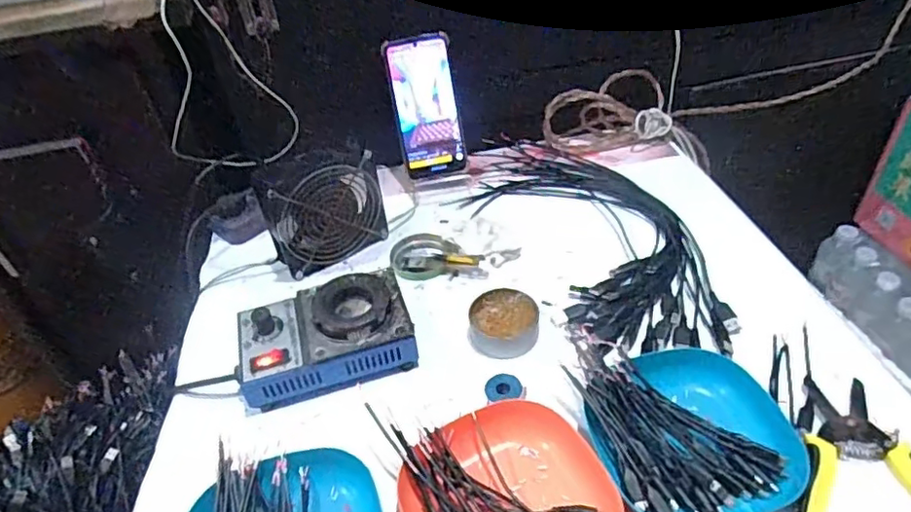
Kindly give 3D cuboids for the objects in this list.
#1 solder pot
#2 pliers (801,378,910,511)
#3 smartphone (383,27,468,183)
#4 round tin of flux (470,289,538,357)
[{"bbox_3d":[-0.117,0.069,0.545,0.151,0.062,0.097,-14,43,-8],"label":"solder pot"},{"bbox_3d":[0.293,0.151,0.428,0.116,0.017,0.154,4,43,11],"label":"pliers"},{"bbox_3d":[-0.034,-0.178,0.722,0.075,0.161,0.014,-11,16,-5],"label":"smartphone"},{"bbox_3d":[0.045,0.062,0.560,0.063,0.026,0.061,-4,42,3],"label":"round tin of flux"}]

